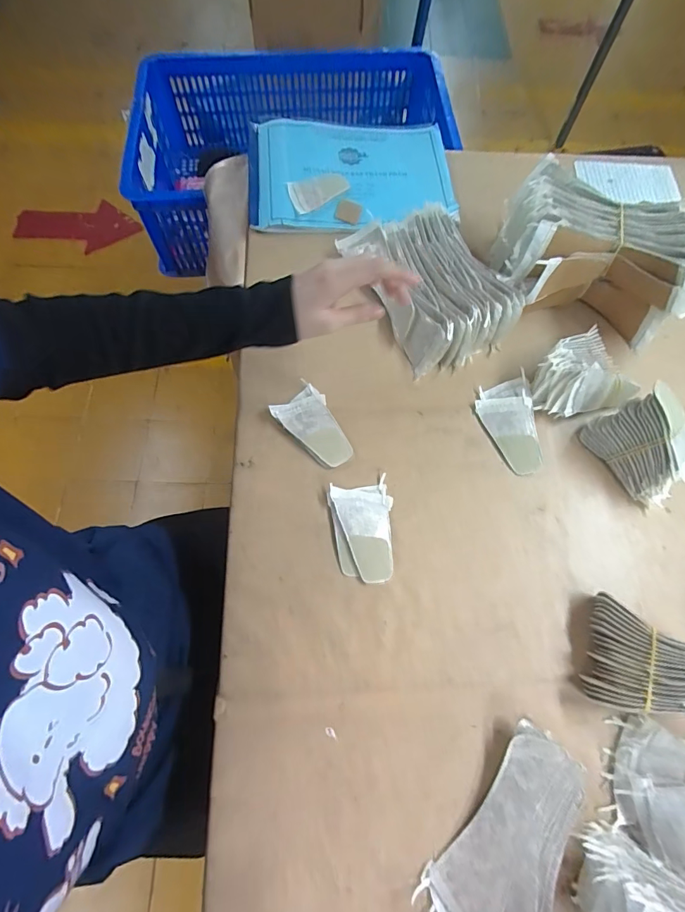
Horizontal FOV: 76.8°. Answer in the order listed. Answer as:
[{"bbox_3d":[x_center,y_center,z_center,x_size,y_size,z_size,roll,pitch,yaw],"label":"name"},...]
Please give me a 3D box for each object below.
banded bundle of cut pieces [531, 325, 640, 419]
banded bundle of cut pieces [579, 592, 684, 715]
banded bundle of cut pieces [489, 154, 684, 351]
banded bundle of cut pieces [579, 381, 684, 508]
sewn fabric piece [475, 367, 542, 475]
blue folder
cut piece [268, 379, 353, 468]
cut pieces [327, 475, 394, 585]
[{"bbox_3d":[0.276,-0.094,0.505,0.107,0.060,0.090,-19,70,-9],"label":"banded bundle of cut pieces"},{"bbox_3d":[0.280,0.188,0.389,0.100,0.060,0.089,20,69,6],"label":"banded bundle of cut pieces"},{"bbox_3d":[0.310,-0.245,0.538,0.225,0.113,0.147,12,68,3],"label":"banded bundle of cut pieces"},{"bbox_3d":[0.332,-0.015,0.462,0.073,0.085,0.112,-35,73,-15],"label":"banded bundle of cut pieces"},{"bbox_3d":[0.192,-0.037,0.502,0.060,0.015,0.115,-1,68,-2],"label":"sewn fabric piece"},{"bbox_3d":[0.013,-0.417,0.639,0.296,0.039,0.208,-5,73,-3],"label":"blue folder"},{"bbox_3d":[-0.028,-0.035,0.488,0.061,0.010,0.100,-41,75,-16],"label":"cut piece"},{"bbox_3d":[0.023,0.078,0.447,0.063,0.011,0.101,-6,68,-4],"label":"cut pieces"}]

